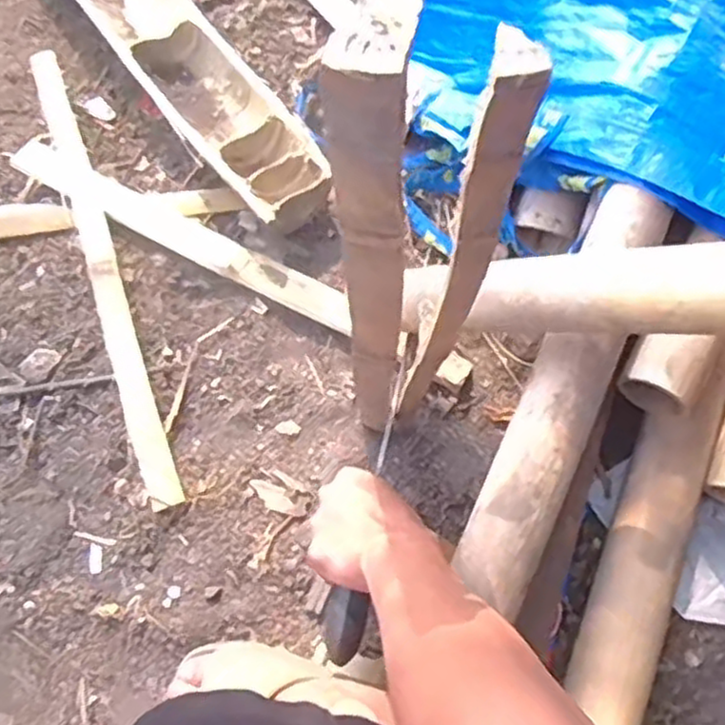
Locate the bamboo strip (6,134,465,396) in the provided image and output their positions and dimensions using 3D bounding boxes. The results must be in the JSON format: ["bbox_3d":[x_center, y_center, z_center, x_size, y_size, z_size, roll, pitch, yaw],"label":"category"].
[{"bbox_3d":[-0.130,-0.107,0.766,0.526,0.014,0.040,27,70,9],"label":"bamboo strip"}]

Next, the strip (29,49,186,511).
[{"bbox_3d":[-0.266,-0.103,0.759,0.033,0.018,0.517,-18,76,-6],"label":"strip"}]

